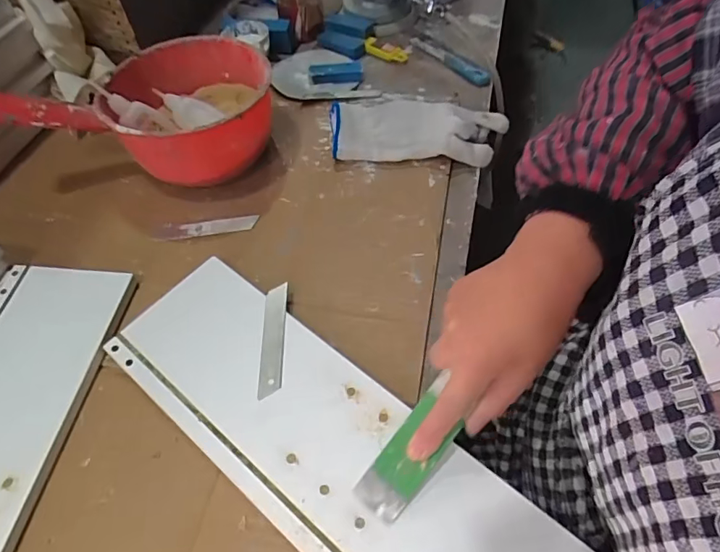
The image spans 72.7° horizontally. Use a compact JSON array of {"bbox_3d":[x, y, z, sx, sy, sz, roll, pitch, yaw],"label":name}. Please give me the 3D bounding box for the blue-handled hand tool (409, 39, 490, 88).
[{"bbox_3d":[0.118,-0.285,0.641,0.027,0.012,0.145,-32,59,-18],"label":"blue-handled hand tool"}]

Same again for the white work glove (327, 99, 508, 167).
[{"bbox_3d":[0.064,-0.165,0.542,0.193,0.036,0.089,2,55,5],"label":"white work glove"}]

